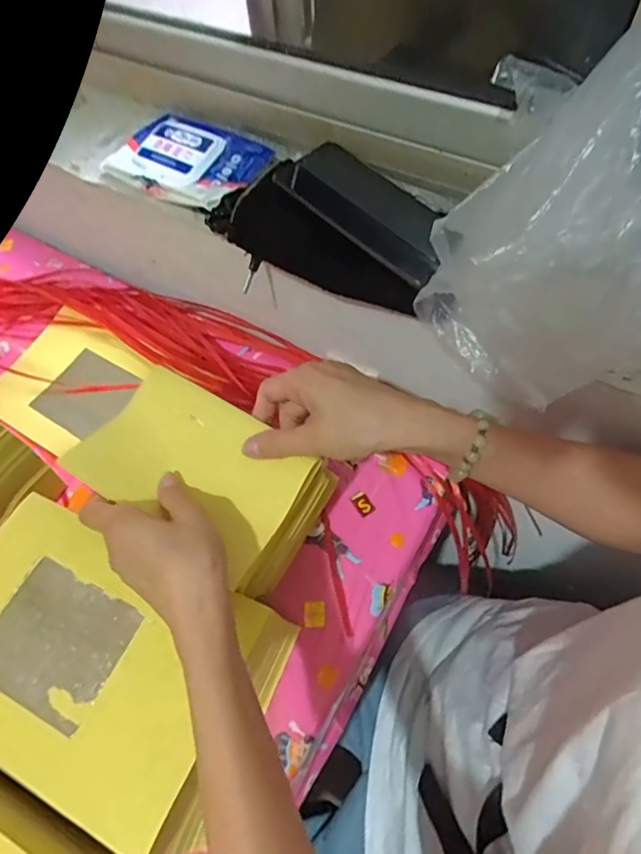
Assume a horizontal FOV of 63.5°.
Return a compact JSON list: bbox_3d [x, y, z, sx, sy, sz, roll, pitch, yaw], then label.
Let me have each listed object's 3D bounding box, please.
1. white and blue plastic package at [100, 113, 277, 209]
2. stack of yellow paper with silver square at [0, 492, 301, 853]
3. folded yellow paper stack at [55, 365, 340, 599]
[{"bbox_3d":[-0.135,-0.272,0.517,0.164,0.029,0.092,34,68,21],"label":"white and blue plastic package"},{"bbox_3d":[-0.164,0.180,0.400,0.242,0.077,0.165,18,63,14],"label":"stack of yellow paper with silver square"},{"bbox_3d":[-0.095,0.033,0.409,0.183,0.060,0.102,27,65,18],"label":"folded yellow paper stack"}]

